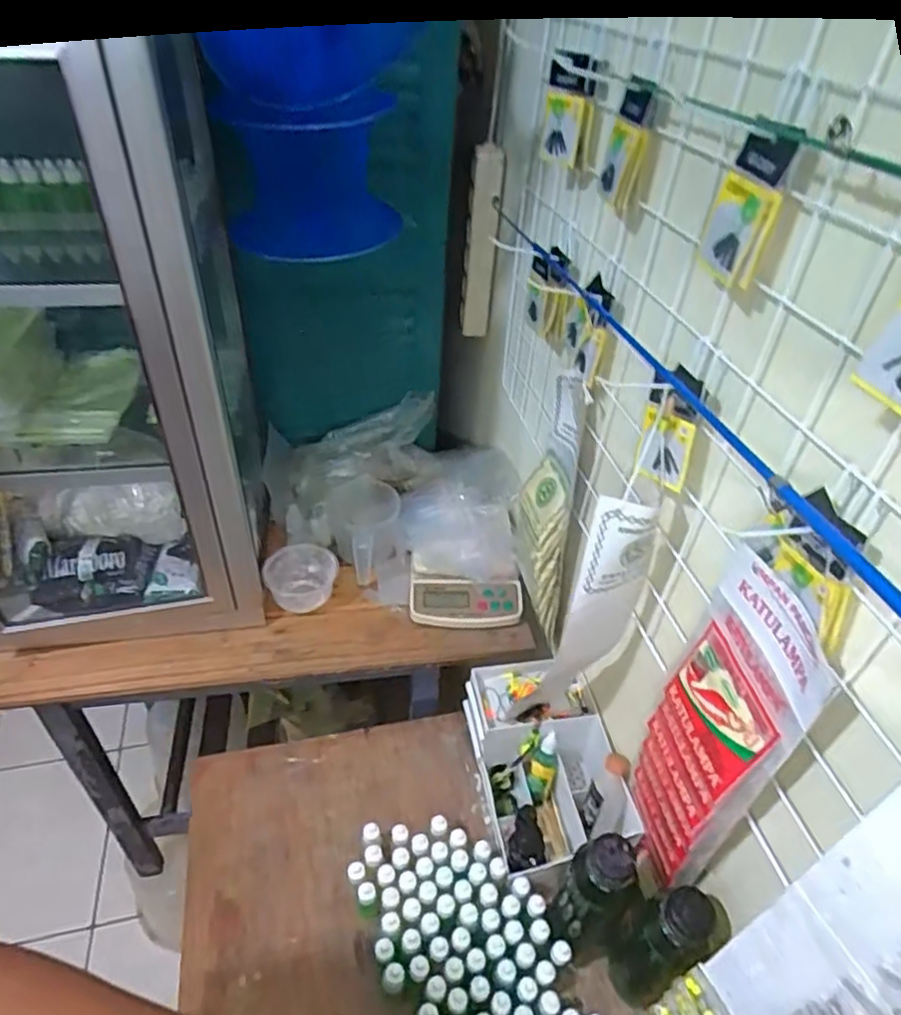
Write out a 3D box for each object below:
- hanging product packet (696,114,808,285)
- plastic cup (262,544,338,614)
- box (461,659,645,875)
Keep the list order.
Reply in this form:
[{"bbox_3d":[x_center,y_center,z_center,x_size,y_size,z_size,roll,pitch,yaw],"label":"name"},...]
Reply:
[{"bbox_3d":[0.187,-0.195,0.419,0.013,0.092,0.053,-8,45,-21],"label":"hanging product packet"},{"bbox_3d":[-0.210,0.104,0.924,0.103,0.062,0.084,-17,45,-23],"label":"plastic cup"},{"bbox_3d":[0.113,0.314,0.796,0.152,0.111,0.233,-7,42,-13],"label":"box"}]

